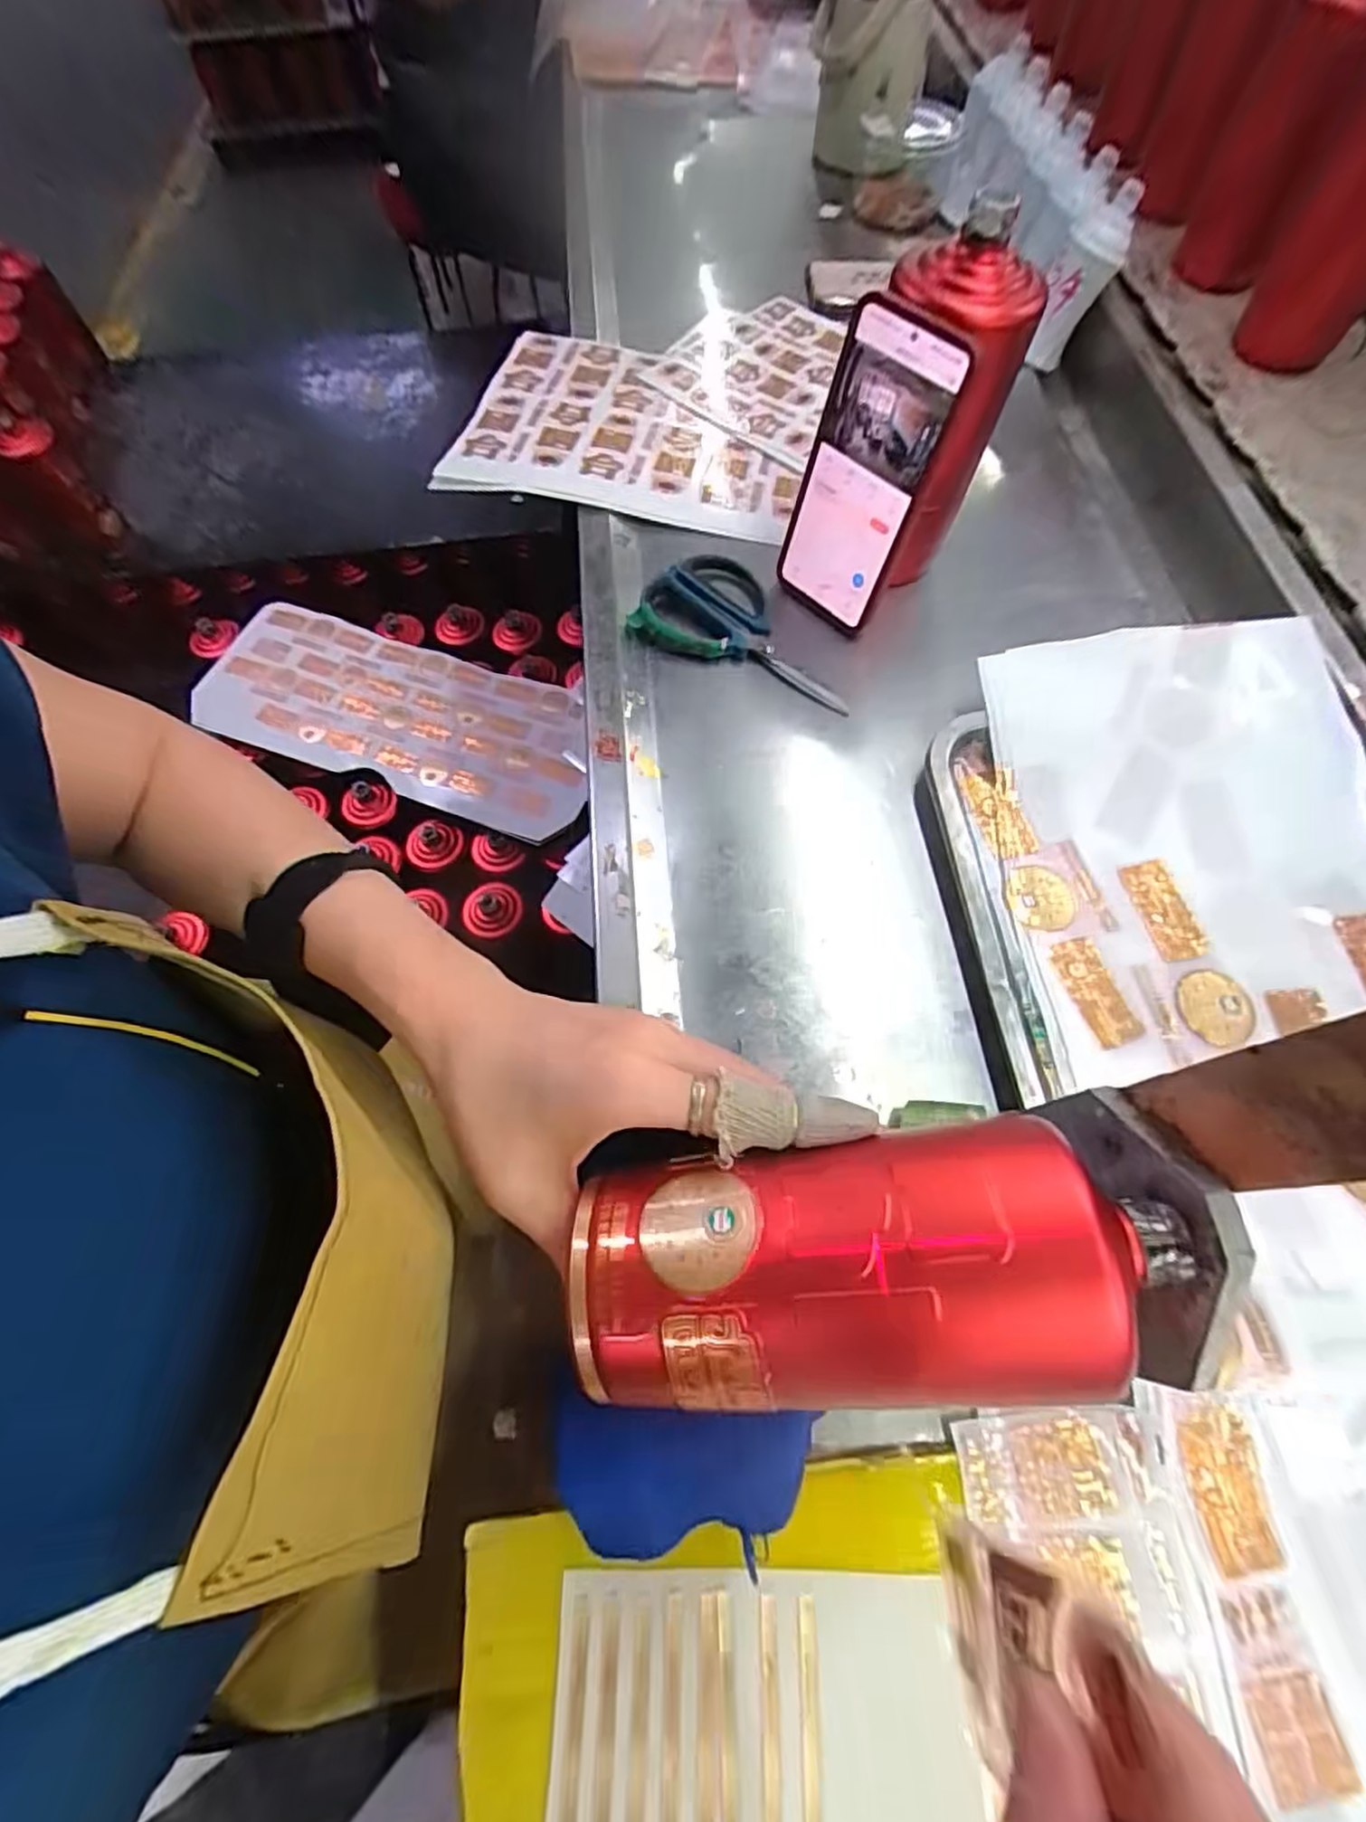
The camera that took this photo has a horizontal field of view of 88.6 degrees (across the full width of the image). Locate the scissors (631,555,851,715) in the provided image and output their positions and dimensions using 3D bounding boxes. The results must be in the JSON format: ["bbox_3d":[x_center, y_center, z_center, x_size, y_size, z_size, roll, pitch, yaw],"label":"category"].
[{"bbox_3d":[0.049,-0.200,0.478,0.157,0.017,0.091,22,68,12],"label":"scissors"}]

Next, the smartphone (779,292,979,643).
[{"bbox_3d":[0.107,-0.262,0.431,0.010,0.162,0.077,-32,68,-30],"label":"smartphone"}]

